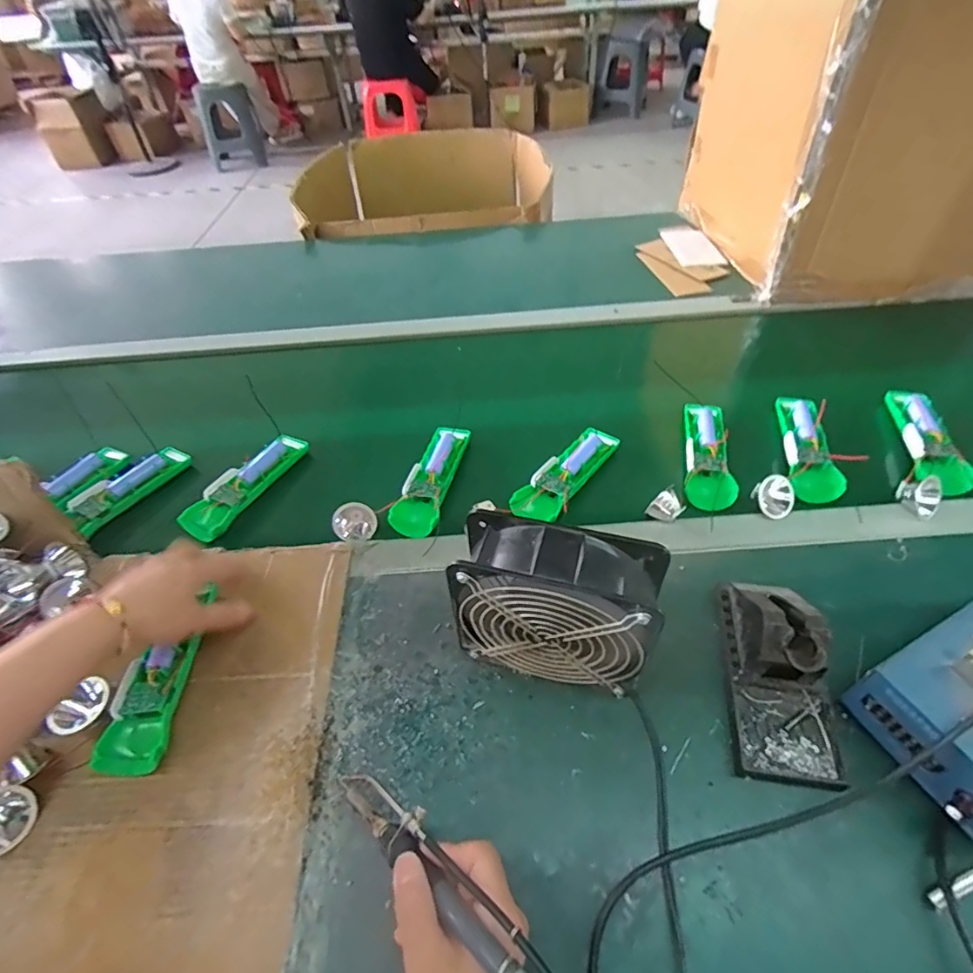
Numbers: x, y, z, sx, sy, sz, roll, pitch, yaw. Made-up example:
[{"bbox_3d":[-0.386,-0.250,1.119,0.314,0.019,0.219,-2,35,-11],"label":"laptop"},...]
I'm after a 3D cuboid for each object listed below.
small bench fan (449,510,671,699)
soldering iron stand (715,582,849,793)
[{"bbox_3d":[0.055,0.098,0.424,0.145,0.149,0.063,12,50,15],"label":"small bench fan"},{"bbox_3d":[0.241,0.144,0.431,0.078,0.070,0.159,6,48,10],"label":"soldering iron stand"}]

